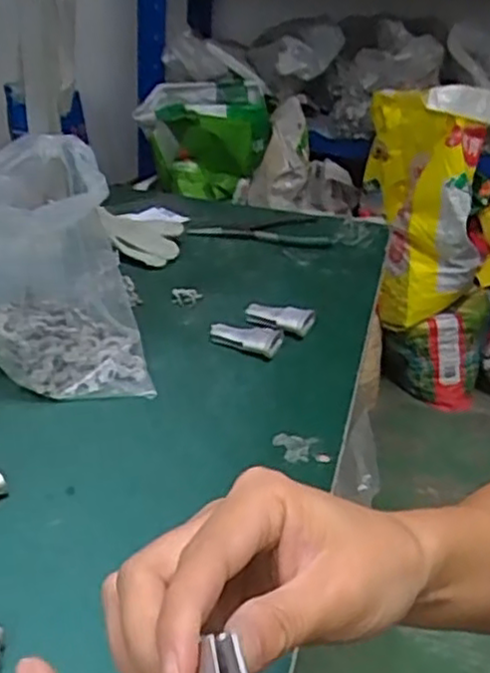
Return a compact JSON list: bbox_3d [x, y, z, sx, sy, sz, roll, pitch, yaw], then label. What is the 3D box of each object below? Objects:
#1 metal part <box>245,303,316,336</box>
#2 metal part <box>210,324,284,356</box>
[{"bbox_3d":[0.034,-0.017,0.709,0.067,0.016,0.036,11,33,10],"label":"metal part"},{"bbox_3d":[0.000,0.002,0.678,0.068,0.018,0.031,11,33,11],"label":"metal part"}]

